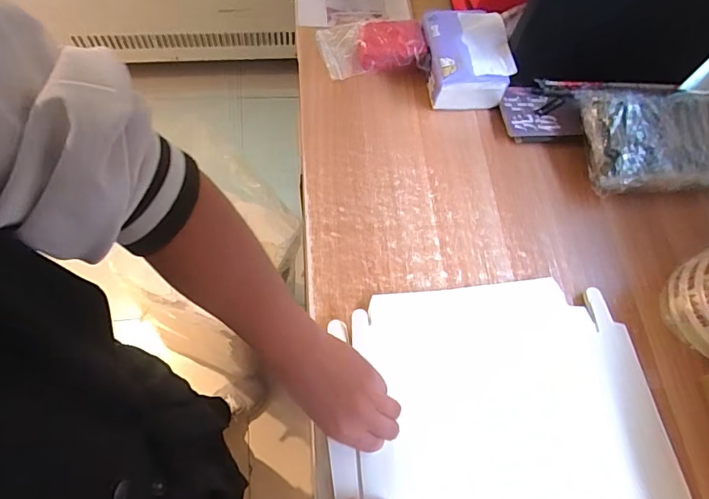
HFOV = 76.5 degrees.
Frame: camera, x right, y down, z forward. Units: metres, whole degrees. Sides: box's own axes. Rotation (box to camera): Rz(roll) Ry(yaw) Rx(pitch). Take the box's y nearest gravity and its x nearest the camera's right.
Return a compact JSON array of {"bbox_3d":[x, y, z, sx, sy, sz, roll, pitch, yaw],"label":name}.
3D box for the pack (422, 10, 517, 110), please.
[{"bbox_3d":[0.158,-0.280,0.660,0.113,0.072,0.136,-1,66,-5],"label":"pack"}]

